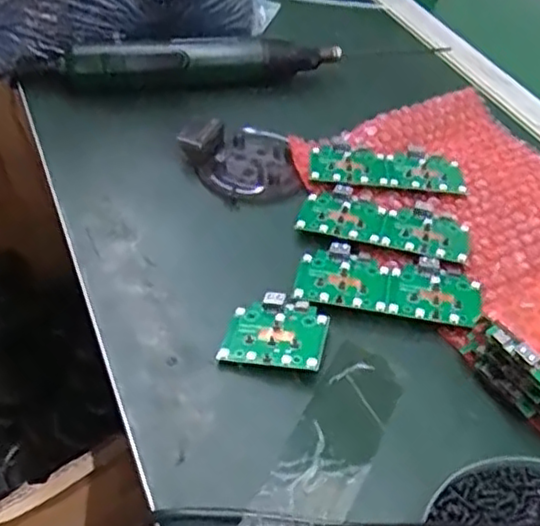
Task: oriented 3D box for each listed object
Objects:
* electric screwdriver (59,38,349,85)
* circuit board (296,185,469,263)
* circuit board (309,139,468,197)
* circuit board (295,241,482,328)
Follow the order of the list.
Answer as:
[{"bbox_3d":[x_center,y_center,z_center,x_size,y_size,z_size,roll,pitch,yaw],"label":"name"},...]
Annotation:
[{"bbox_3d":[-0.056,-0.174,0.599,0.238,0.037,0.034,-6,45,-10],"label":"electric screwdriver"},{"bbox_3d":[0.081,-0.030,0.481,0.115,0.004,0.054,13,45,10],"label":"circuit board"},{"bbox_3d":[0.092,-0.076,0.529,0.117,0.004,0.057,7,44,3],"label":"circuit board"},{"bbox_3d":[0.077,0.014,0.441,0.113,0.009,0.056,11,45,7],"label":"circuit board"}]

